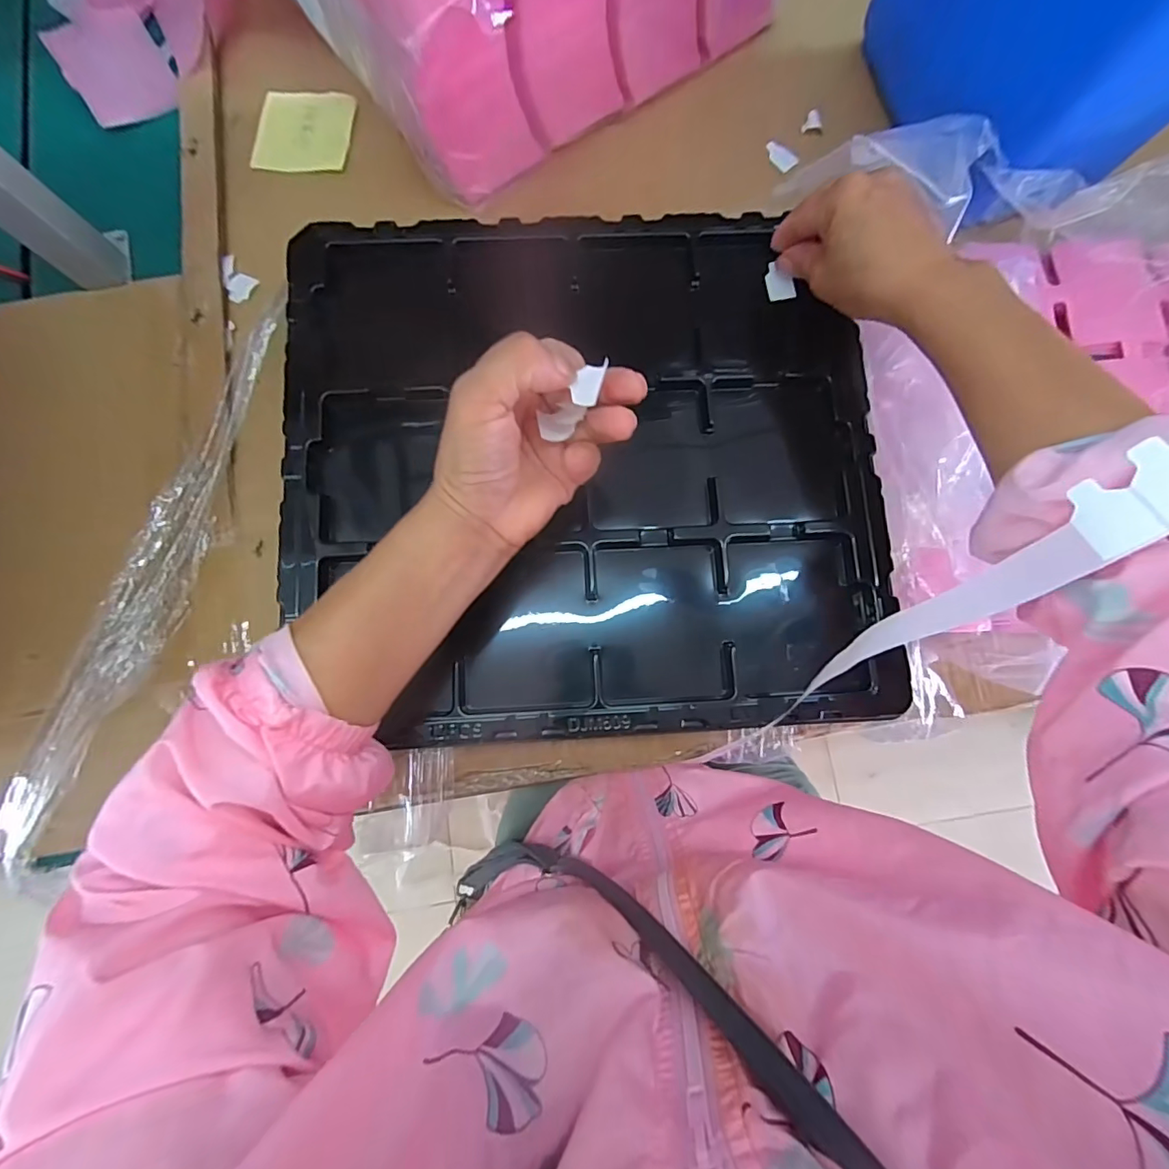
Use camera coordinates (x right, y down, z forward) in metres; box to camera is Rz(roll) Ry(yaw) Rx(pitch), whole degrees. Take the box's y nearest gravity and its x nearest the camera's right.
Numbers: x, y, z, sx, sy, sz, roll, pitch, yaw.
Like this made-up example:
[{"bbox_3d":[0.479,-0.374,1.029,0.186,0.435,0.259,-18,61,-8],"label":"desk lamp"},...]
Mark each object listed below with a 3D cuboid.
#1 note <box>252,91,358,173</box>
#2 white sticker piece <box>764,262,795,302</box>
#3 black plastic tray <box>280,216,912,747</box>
[{"bbox_3d":[-0.225,-0.371,0.421,0.074,0.007,0.085,0,77,-6],"label":"note"},{"bbox_3d":[0.132,-0.206,0.351,0.017,0.004,0.026,-13,91,16],"label":"white sticker piece"},{"bbox_3d":[-0.001,-0.076,0.332,0.360,0.035,0.328,-4,82,-1],"label":"black plastic tray"}]

